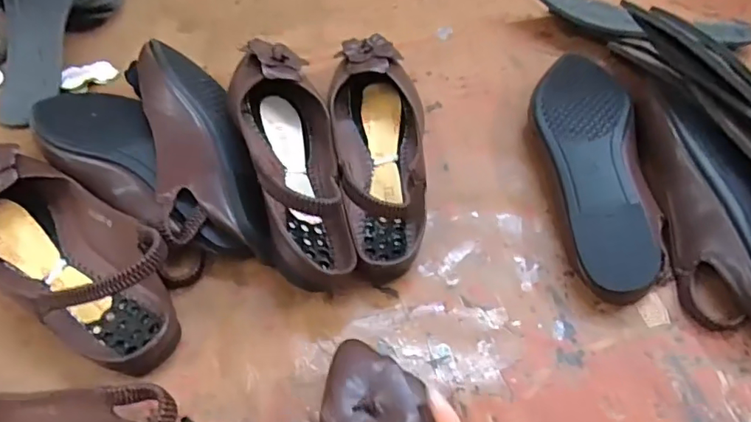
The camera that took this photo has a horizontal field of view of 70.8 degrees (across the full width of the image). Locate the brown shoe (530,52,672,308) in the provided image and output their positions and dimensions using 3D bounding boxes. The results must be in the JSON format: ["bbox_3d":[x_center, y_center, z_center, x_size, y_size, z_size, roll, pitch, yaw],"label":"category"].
[{"bbox_3d":[0.193,-0.048,0.470,0.090,0.049,0.258,0,54,-2],"label":"brown shoe"}]

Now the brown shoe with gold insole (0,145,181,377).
[{"bbox_3d":[-0.239,0.024,0.396,0.239,0.065,0.090,30,59,19],"label":"brown shoe with gold insole"}]

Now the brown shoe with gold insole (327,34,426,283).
[{"bbox_3d":[-0.001,-0.059,0.470,0.079,0.055,0.245,0,54,-2],"label":"brown shoe with gold insole"}]

